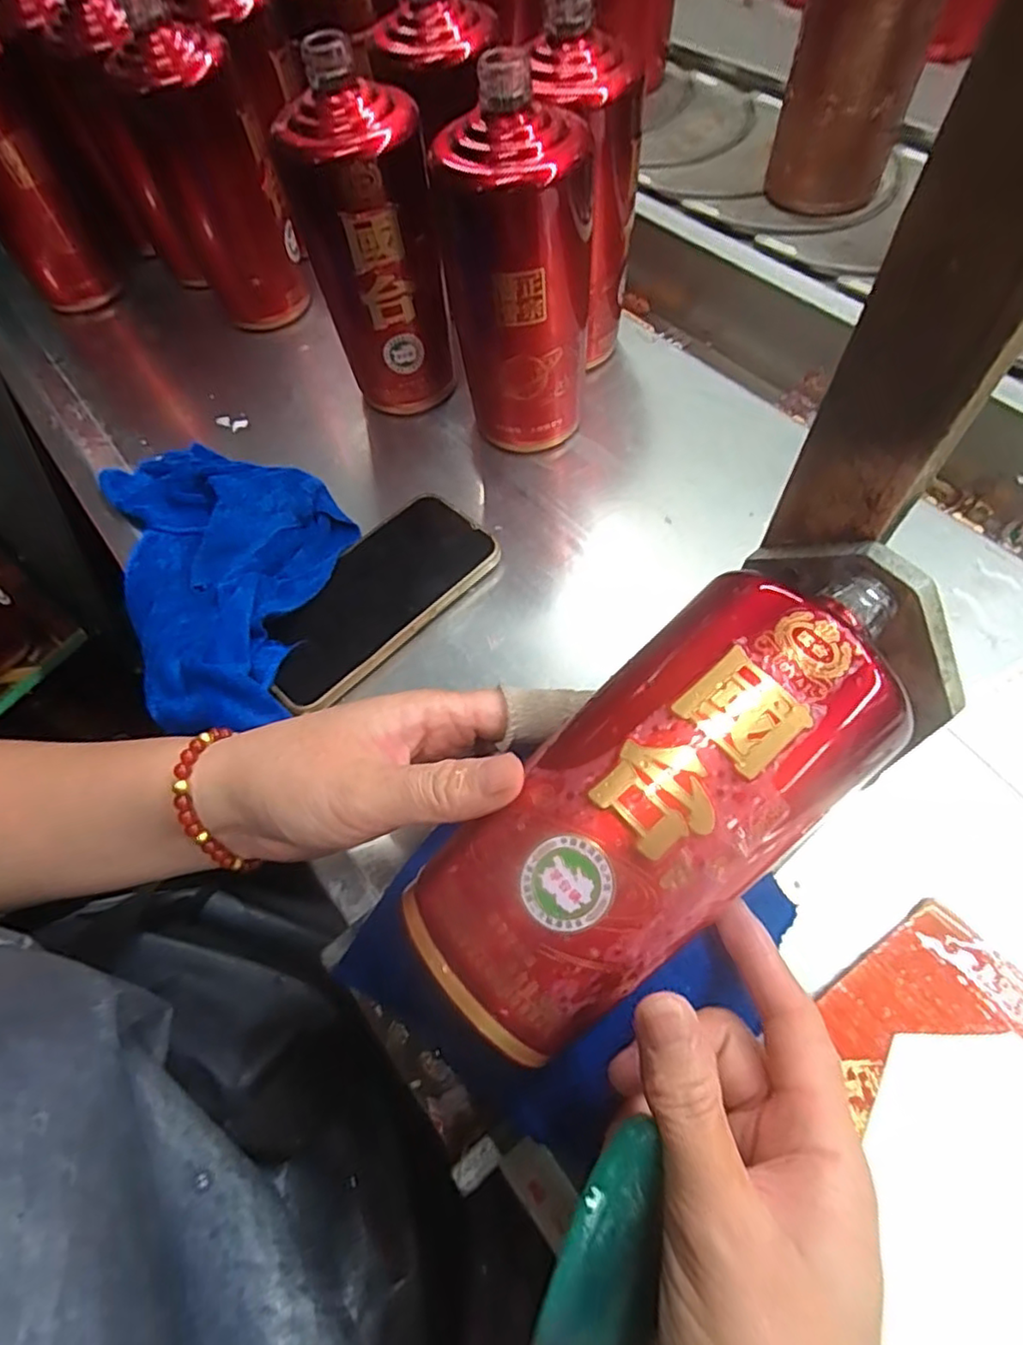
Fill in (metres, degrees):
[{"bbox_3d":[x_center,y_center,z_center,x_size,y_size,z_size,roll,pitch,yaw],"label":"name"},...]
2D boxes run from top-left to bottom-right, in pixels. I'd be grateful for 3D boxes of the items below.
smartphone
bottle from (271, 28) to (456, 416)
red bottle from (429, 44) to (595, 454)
[{"bbox_3d":[-0.084,-0.047,0.381,0.077,0.011,0.156,37,74,22],"label":"smartphone"},{"bbox_3d":[-0.087,-0.267,0.415,0.080,0.202,0.083,-21,60,-4],"label":"bottle"},{"bbox_3d":[0.004,-0.231,0.385,0.083,0.204,0.069,-3,64,6],"label":"red bottle"}]

